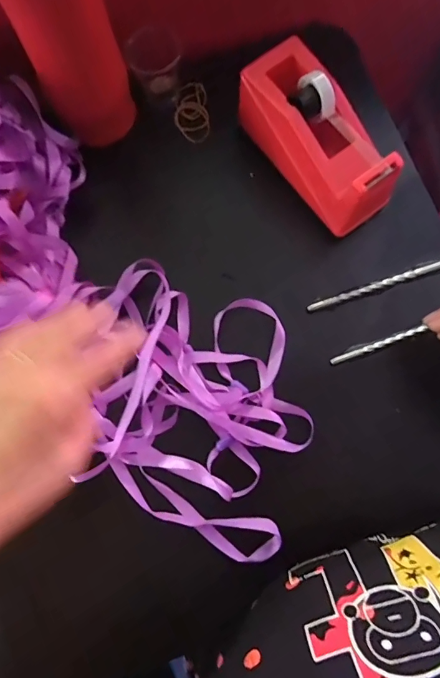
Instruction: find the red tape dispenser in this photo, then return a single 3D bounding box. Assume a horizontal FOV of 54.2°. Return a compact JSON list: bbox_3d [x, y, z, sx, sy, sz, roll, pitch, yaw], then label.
[{"bbox_3d":[0.081,-0.163,0.363,0.063,0.074,0.152,-36,81,-7],"label":"red tape dispenser"}]

